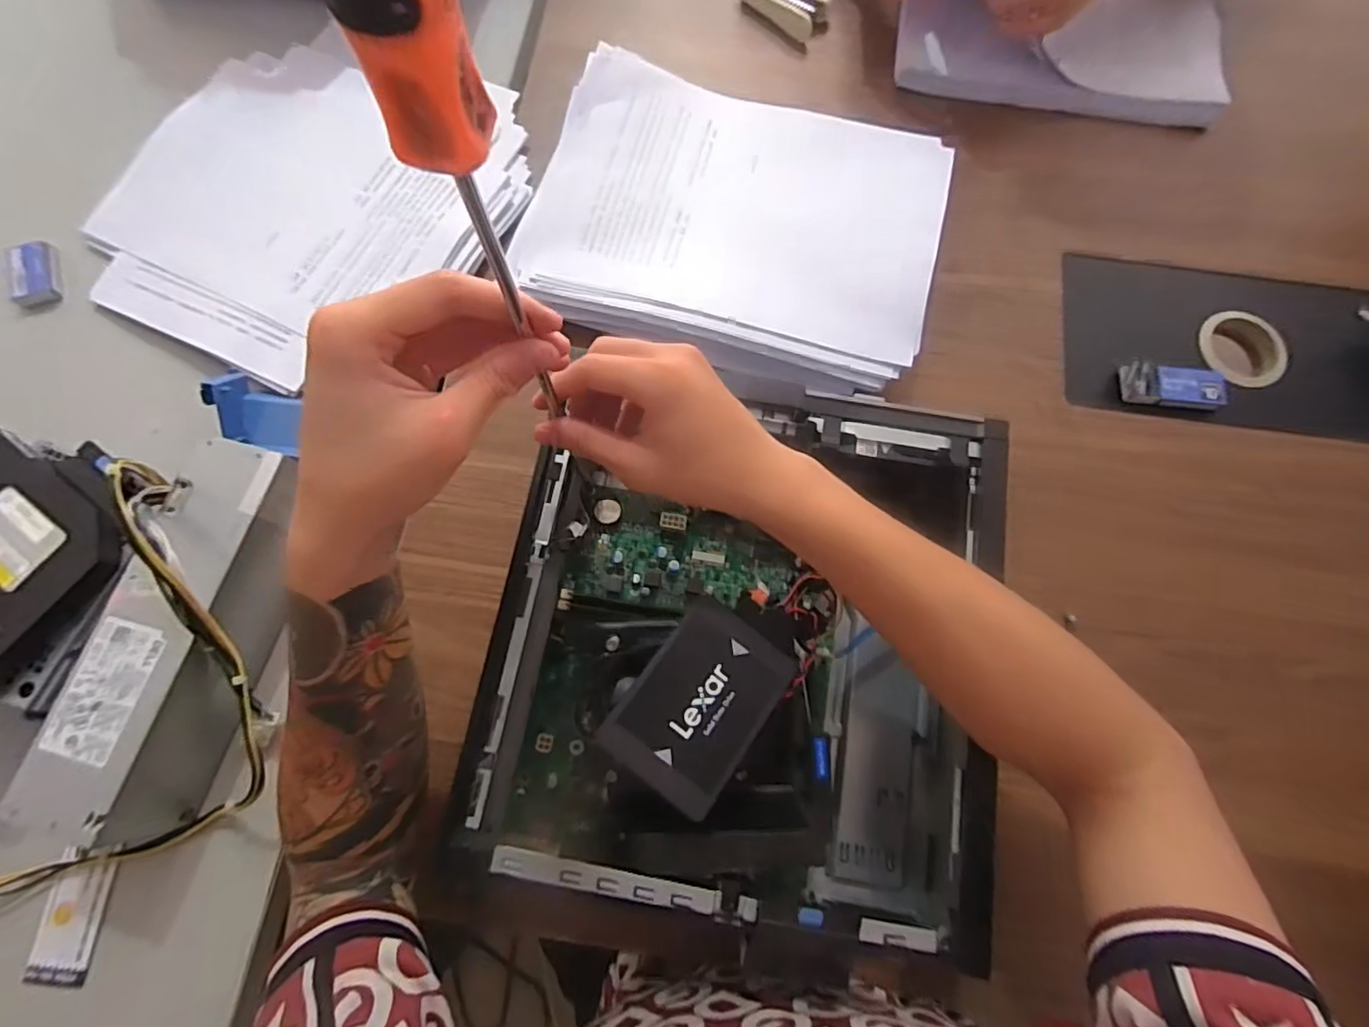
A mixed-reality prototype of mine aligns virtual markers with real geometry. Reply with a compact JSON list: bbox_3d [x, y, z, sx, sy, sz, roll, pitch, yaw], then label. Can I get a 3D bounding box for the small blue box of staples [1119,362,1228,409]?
[{"bbox_3d":[0.393,-0.104,0.488,0.076,0.018,0.036,10,74,3],"label":"small blue box of staples"}]

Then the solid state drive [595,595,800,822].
[{"bbox_3d":[0.010,0.102,0.329,0.070,0.004,0.099,37,69,2],"label":"solid state drive"}]

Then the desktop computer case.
[{"bbox_3d":[0.037,0.083,0.387,0.289,0.113,0.302,9,74,3],"label":"desktop computer case"}]

